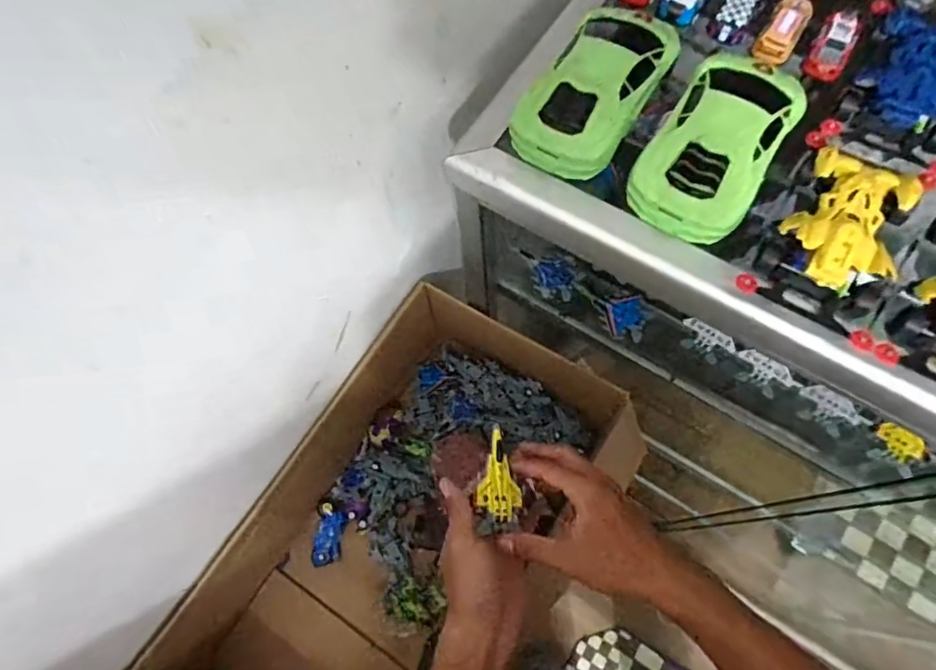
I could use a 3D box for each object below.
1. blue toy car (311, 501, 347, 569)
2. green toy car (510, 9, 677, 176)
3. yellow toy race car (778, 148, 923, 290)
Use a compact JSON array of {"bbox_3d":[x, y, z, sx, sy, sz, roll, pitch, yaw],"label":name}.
[{"bbox_3d":[-0.180,0.259,0.721,0.036,0.024,0.075,6,68,4],"label":"blue toy car"},{"bbox_3d":[0.098,-0.187,0.419,0.074,0.037,0.147,29,72,14],"label":"green toy car"},{"bbox_3d":[0.247,-0.075,0.364,0.066,0.031,0.102,32,73,15],"label":"yellow toy race car"}]

